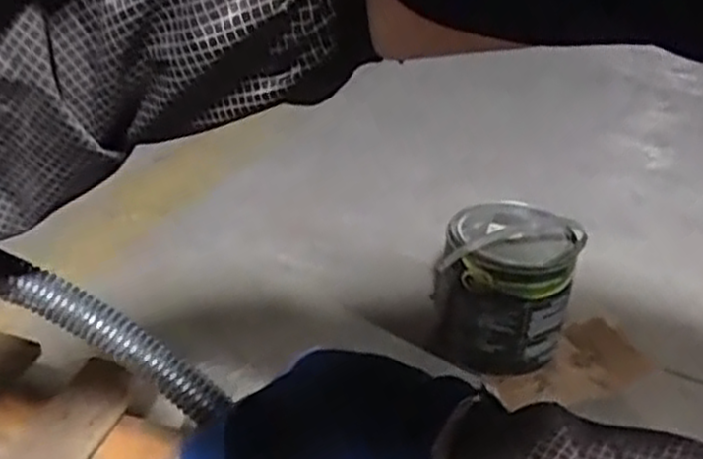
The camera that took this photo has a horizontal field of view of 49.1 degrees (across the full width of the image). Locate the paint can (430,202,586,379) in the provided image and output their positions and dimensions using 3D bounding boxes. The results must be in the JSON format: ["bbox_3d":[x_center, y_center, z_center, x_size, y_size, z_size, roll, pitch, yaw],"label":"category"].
[{"bbox_3d":[0.188,0.072,0.976,0.164,0.185,0.164,3,30,-2],"label":"paint can"}]

